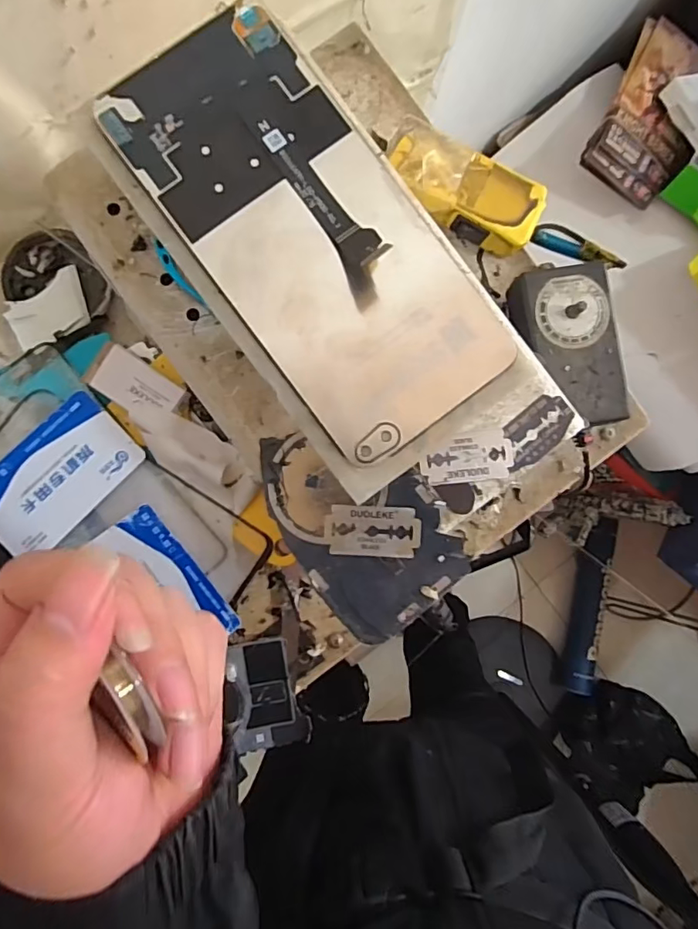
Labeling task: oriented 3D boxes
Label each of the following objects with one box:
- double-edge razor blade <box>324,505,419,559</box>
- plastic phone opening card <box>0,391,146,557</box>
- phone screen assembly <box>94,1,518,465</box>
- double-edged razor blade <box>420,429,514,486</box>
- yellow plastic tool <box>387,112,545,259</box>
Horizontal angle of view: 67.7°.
[{"bbox_3d":[0.011,0.030,0.231,0.042,0.004,0.022,3,91,0],"label":"double-edge razor blade"},{"bbox_3d":[-0.158,0.004,0.277,0.083,0.004,0.056,-45,87,-5],"label":"plastic phone opening card"},{"bbox_3d":[-0.013,-0.079,0.179,0.069,0.005,0.153,-36,89,-5],"label":"phone screen assembly"},{"bbox_3d":[0.053,-0.003,0.233,0.042,0.004,0.022,-7,86,-4],"label":"double-edged razor blade"},{"bbox_3d":[0.065,-0.155,0.296,0.089,0.028,0.039,22,85,-1],"label":"yellow plastic tool"}]

